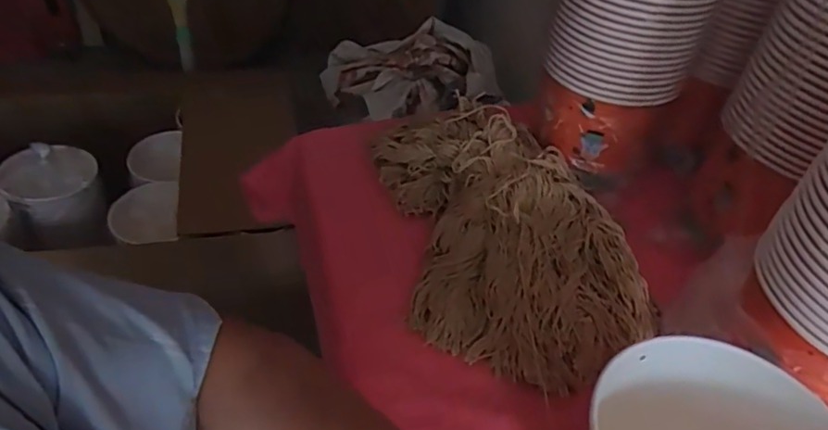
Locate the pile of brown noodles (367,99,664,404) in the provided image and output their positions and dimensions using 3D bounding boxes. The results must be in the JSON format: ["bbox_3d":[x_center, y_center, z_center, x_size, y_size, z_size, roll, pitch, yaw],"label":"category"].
[{"bbox_3d":[0.092,0.004,0.603,0.215,0.093,0.332,-8,44,-14],"label":"pile of brown noodles"}]

